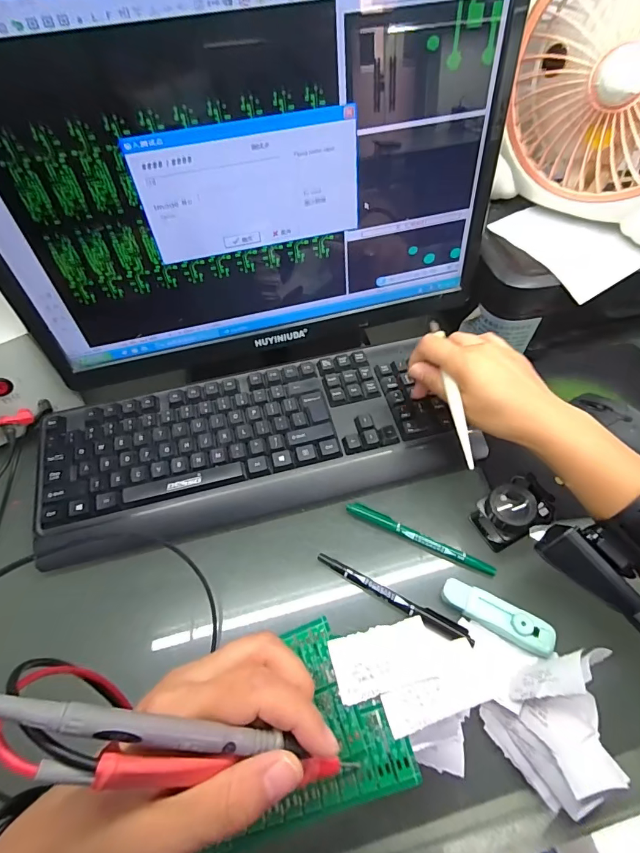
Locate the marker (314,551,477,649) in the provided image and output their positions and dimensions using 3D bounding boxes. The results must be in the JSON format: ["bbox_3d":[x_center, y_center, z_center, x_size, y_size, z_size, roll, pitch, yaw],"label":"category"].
[{"bbox_3d":[0.060,0.141,0.346,0.137,0.008,0.016,26,60,19],"label":"marker"}]

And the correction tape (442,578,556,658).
[{"bbox_3d":[0.142,0.153,0.332,0.085,0.015,0.025,25,59,18],"label":"correction tape"}]

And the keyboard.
[{"bbox_3d":[-0.068,0.012,0.420,0.405,0.032,0.155,-13,56,-7],"label":"keyboard"}]

